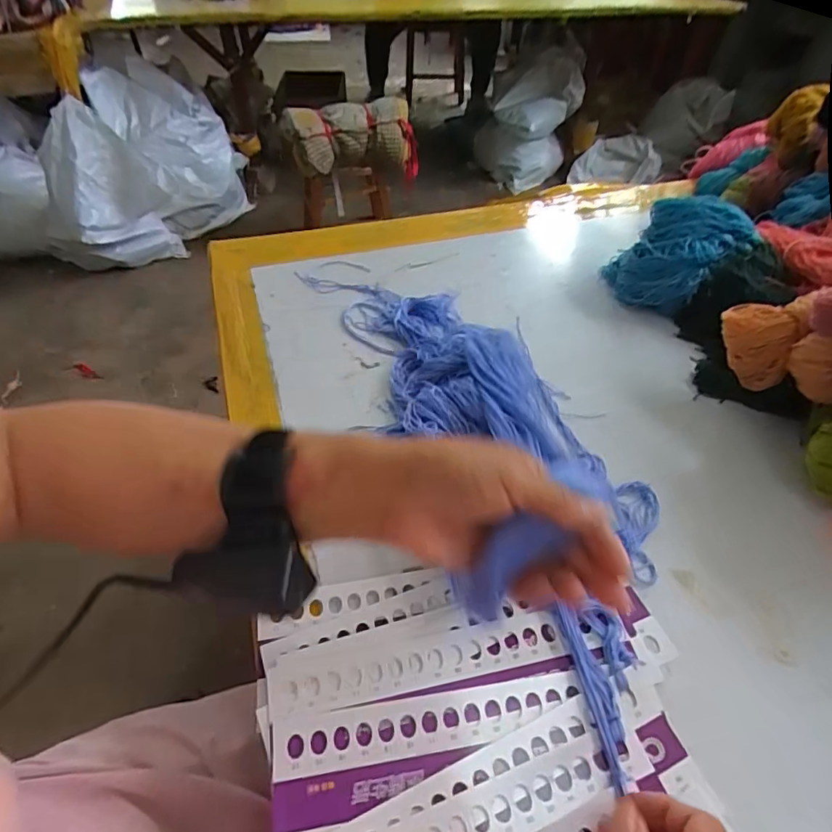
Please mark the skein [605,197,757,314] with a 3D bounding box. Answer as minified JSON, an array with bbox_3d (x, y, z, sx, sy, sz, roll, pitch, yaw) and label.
[{"bbox_3d":[0.308,-0.192,0.614,0.137,0.107,0.111,27,52,21],"label":"skein"}]

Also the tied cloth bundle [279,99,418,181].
[{"bbox_3d":[-0.204,-0.877,1.658,0.424,0.212,0.177,-2,47,-5],"label":"tied cloth bundle"}]

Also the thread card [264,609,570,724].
[{"bbox_3d":[0.004,0.162,0.337,0.195,0.006,0.031,-8,48,-10],"label":"thread card"}]

